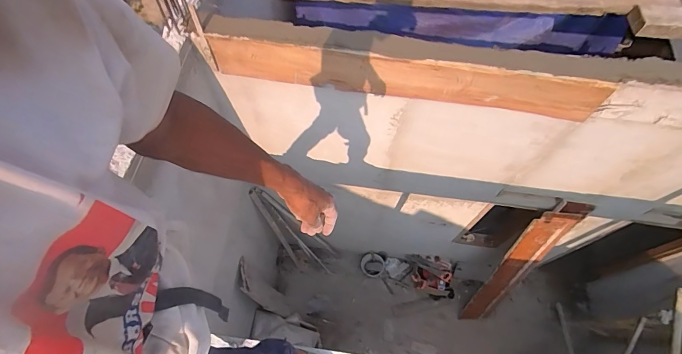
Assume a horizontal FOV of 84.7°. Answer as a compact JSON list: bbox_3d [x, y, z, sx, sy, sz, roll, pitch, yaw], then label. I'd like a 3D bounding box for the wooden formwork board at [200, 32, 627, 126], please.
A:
[{"bbox_3d":[0.298,-0.492,1.891,1.909,0.277,0.025,9,64,3],"label":"wooden formwork board"}]

